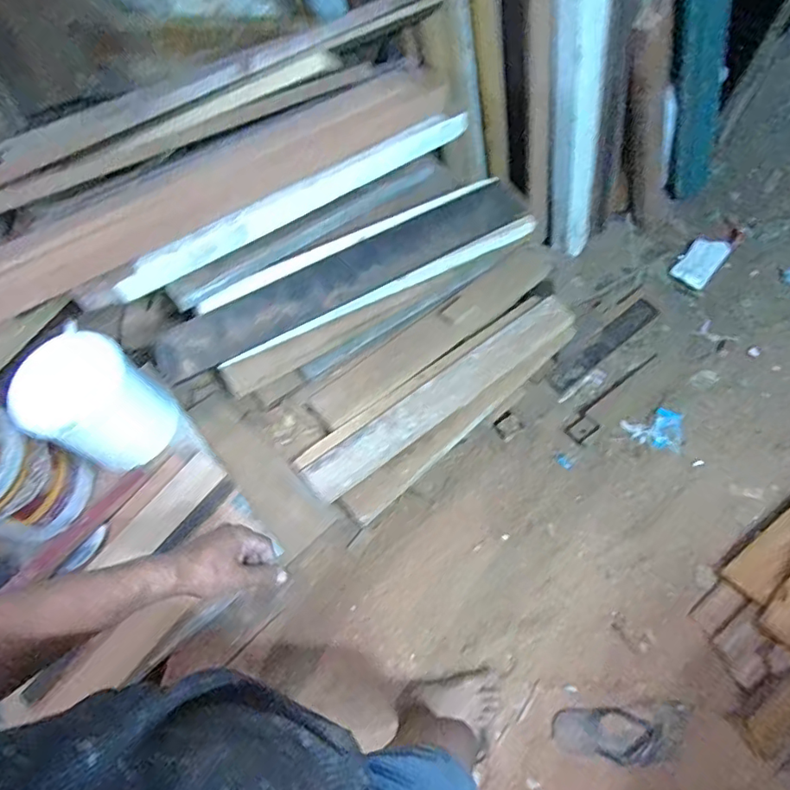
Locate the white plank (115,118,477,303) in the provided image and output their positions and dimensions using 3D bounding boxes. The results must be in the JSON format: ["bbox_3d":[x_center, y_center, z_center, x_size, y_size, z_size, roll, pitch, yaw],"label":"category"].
[{"bbox_3d":[-0.171,-0.368,0.964,0.733,0.059,0.052,-32,69,-11],"label":"white plank"}]

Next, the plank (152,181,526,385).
[{"bbox_3d":[-0.076,-0.229,0.992,0.769,0.058,0.126,-30,69,-11],"label":"plank"}]

